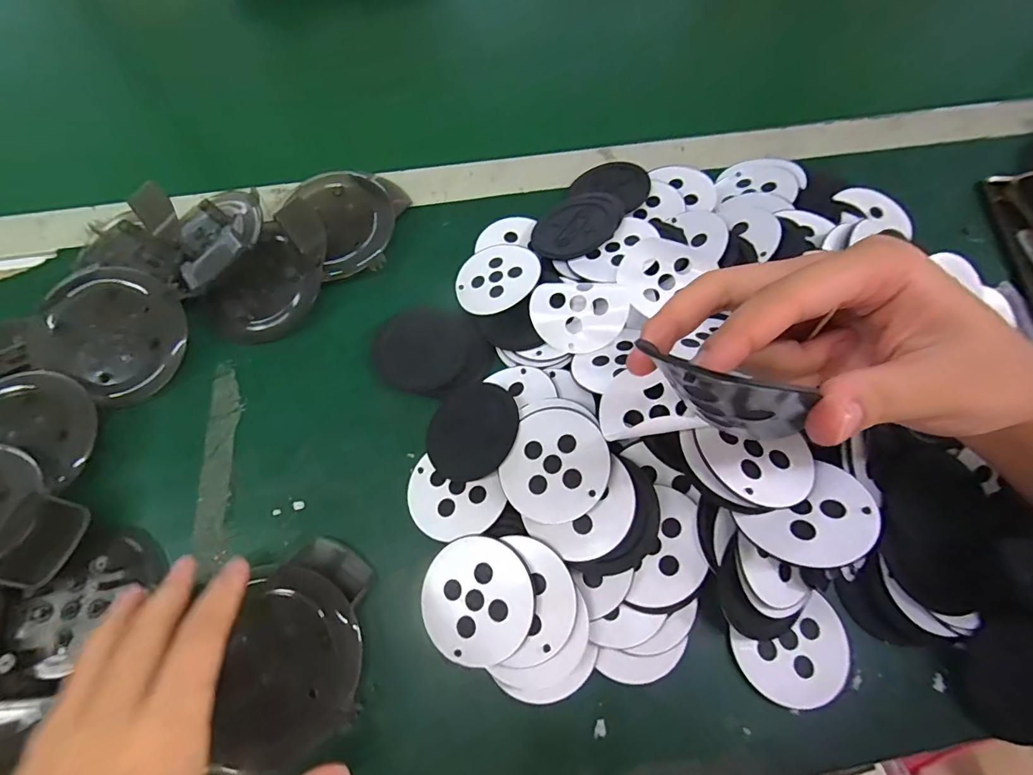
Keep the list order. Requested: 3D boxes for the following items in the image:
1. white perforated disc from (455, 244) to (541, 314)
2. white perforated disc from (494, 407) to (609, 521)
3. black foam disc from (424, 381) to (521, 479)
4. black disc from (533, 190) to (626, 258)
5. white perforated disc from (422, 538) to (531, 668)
[{"bbox_3d":[-0.014,-0.079,0.326,0.061,0.004,0.058,-8,62,16],"label":"white perforated disc"},{"bbox_3d":[0.022,0.042,0.252,0.058,0.004,0.058,-8,67,20],"label":"white perforated disc"},{"bbox_3d":[-0.028,0.025,0.281,0.060,0.005,0.059,-11,61,20],"label":"black foam disc"},{"bbox_3d":[0.045,-0.120,0.334,0.071,0.005,0.057,-42,56,-8],"label":"black disc"},{"bbox_3d":[-0.021,0.112,0.243,0.060,0.004,0.061,-5,72,15],"label":"white perforated disc"}]

